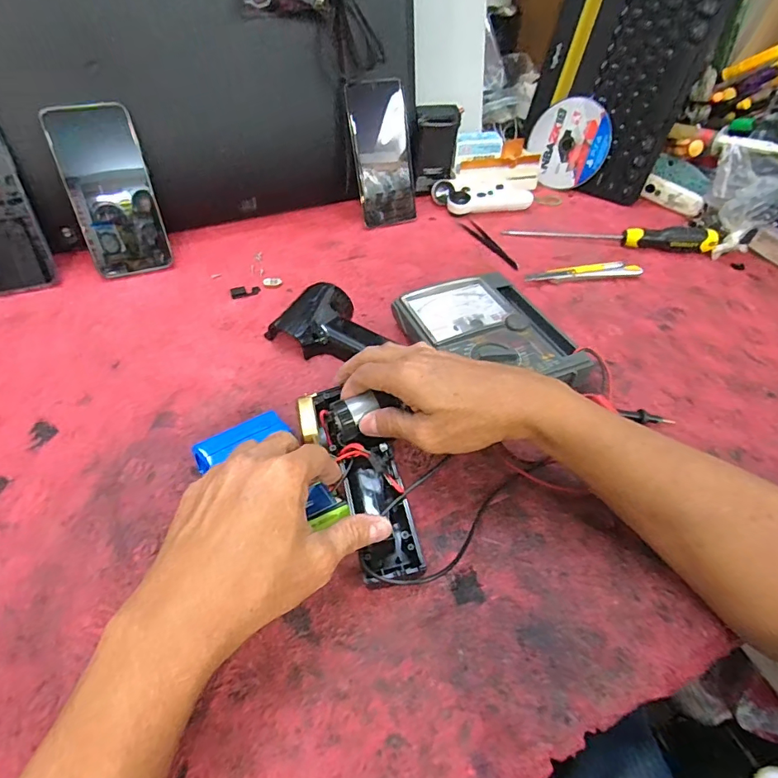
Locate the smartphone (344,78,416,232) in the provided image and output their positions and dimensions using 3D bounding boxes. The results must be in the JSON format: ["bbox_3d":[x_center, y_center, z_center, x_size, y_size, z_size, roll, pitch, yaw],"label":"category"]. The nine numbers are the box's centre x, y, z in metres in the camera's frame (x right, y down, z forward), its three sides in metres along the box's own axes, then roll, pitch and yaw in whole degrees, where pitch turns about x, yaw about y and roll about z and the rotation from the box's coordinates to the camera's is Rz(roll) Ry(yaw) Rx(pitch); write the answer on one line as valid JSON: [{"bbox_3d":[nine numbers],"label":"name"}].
[{"bbox_3d":[-0.006,-0.286,0.585,0.075,0.159,0.015,-18,26,-18],"label":"smartphone"}]

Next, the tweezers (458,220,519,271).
[{"bbox_3d":[0.123,-0.179,0.583,0.021,0.005,0.120,-16,51,-17],"label":"tweezers"}]

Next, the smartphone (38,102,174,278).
[{"bbox_3d":[-0.283,-0.200,0.488,0.077,0.158,0.016,-17,23,-17],"label":"smartphone"}]

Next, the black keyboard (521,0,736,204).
[{"bbox_3d":[0.296,-0.418,0.615,0.191,0.281,0.030,35,39,27],"label":"black keyboard"}]

